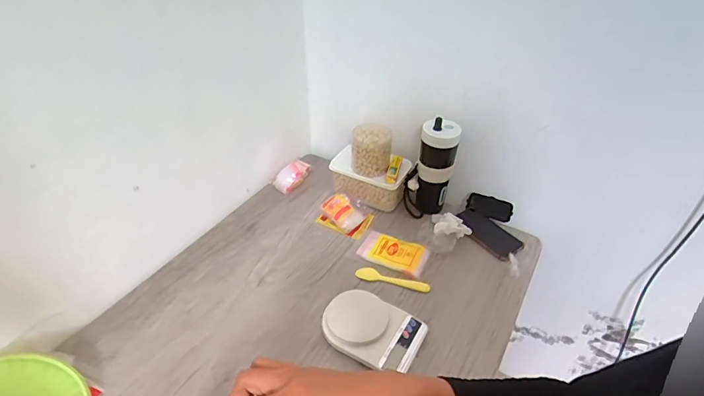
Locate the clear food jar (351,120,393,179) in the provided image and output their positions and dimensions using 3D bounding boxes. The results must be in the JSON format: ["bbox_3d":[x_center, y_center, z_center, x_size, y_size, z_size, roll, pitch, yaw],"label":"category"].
[{"bbox_3d":[0.047,-0.121,1.030,0.092,0.099,0.091,1,39,-1],"label":"clear food jar"}]

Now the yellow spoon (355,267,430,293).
[{"bbox_3d":[0.086,0.174,0.895,0.158,0.007,0.027,12,40,13],"label":"yellow spoon"}]

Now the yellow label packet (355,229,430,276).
[{"bbox_3d":[0.094,0.121,0.946,0.148,0.013,0.084,16,48,22],"label":"yellow label packet"}]

